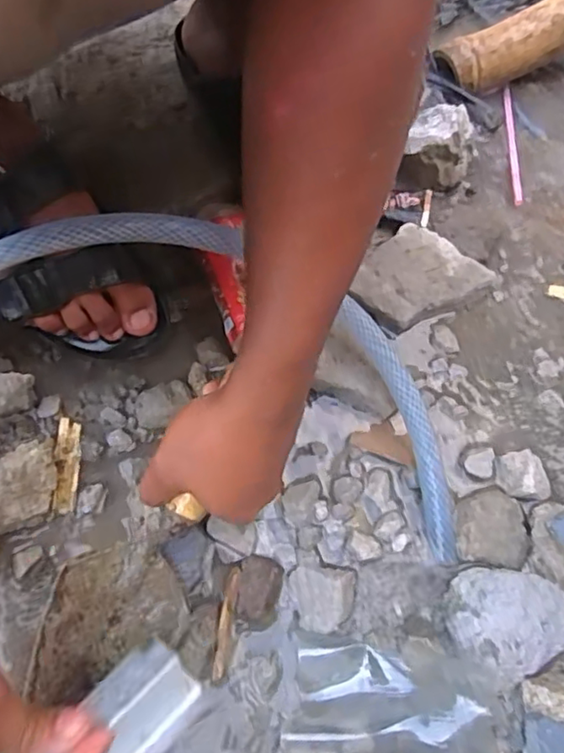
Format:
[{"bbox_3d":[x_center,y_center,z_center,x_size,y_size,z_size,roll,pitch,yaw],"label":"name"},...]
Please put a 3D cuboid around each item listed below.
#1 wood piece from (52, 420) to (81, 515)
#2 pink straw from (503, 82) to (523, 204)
[{"bbox_3d":[-0.160,0.064,0.442,0.017,0.007,0.070,-3,68,-6],"label":"wood piece"},{"bbox_3d":[0.245,-0.252,0.634,0.012,0.009,0.180,9,68,-1],"label":"pink straw"}]

